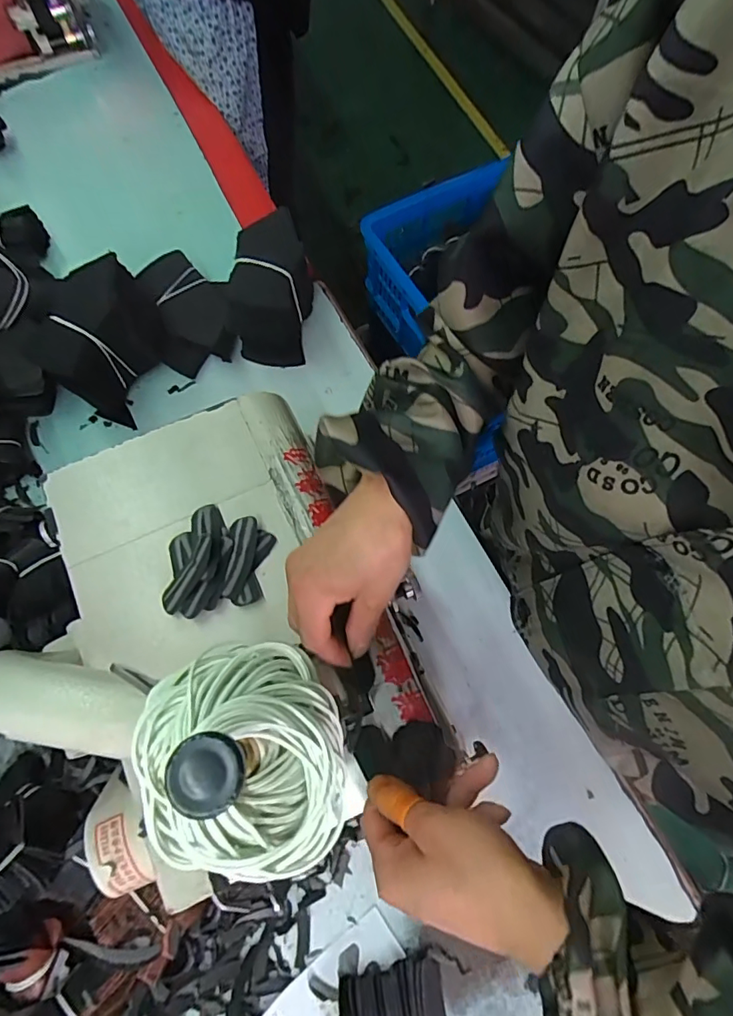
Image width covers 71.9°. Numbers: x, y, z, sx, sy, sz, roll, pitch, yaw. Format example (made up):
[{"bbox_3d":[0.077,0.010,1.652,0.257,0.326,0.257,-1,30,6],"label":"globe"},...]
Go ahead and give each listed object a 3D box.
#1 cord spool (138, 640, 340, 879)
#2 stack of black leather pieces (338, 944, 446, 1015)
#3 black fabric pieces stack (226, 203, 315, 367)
[{"bbox_3d":[-0.046,0.087,0.172,0.072,0.055,0.076,-17,71,-9],"label":"cord spool"},{"bbox_3d":[0.021,0.406,0.405,0.087,0.022,0.080,0,69,-2],"label":"stack of black leather pieces"},{"bbox_3d":[-0.117,-0.259,0.607,0.097,0.109,0.133,-6,70,-5],"label":"black fabric pieces stack"}]

